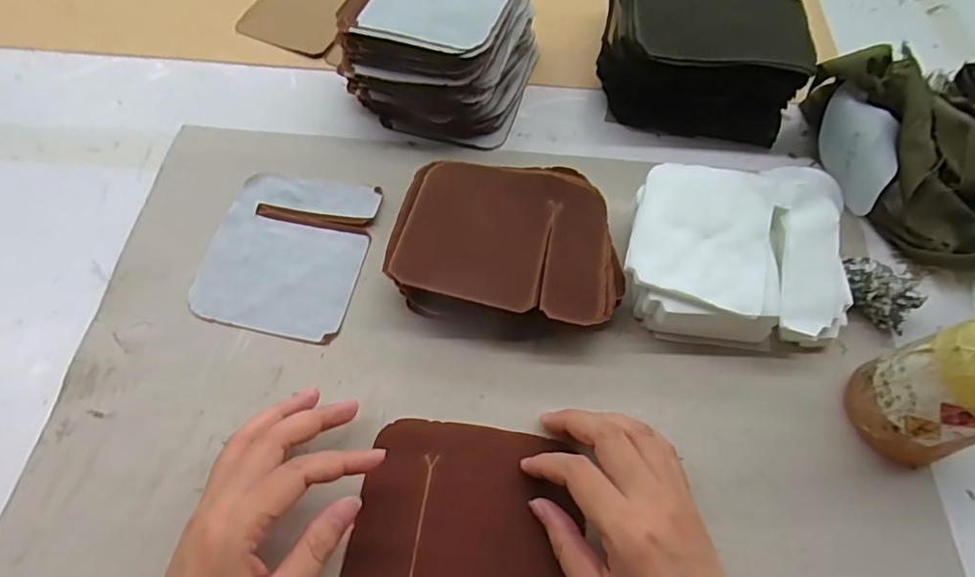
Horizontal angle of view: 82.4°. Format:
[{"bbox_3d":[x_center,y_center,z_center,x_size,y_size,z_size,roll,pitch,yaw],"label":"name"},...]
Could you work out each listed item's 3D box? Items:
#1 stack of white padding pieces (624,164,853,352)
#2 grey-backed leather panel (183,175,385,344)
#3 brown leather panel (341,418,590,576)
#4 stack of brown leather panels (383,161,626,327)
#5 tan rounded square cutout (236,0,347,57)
[{"bbox_3d":[0.169,-0.025,0.393,0.142,0.052,0.123,6,63,0],"label":"stack of white padding pieces"},{"bbox_3d":[-0.145,-0.028,0.407,0.108,0.004,0.129,11,63,3],"label":"grey-backed leather panel"},{"bbox_3d":[-0.010,0.134,0.321,0.126,0.005,0.107,9,63,2],"label":"brown leather panel"},{"bbox_3d":[0.014,-0.031,0.390,0.152,0.040,0.111,9,63,2],"label":"stack of brown leather panels"},{"bbox_3d":[-0.176,-0.268,0.534,0.092,0.005,0.109,19,63,7],"label":"tan rounded square cutout"}]

